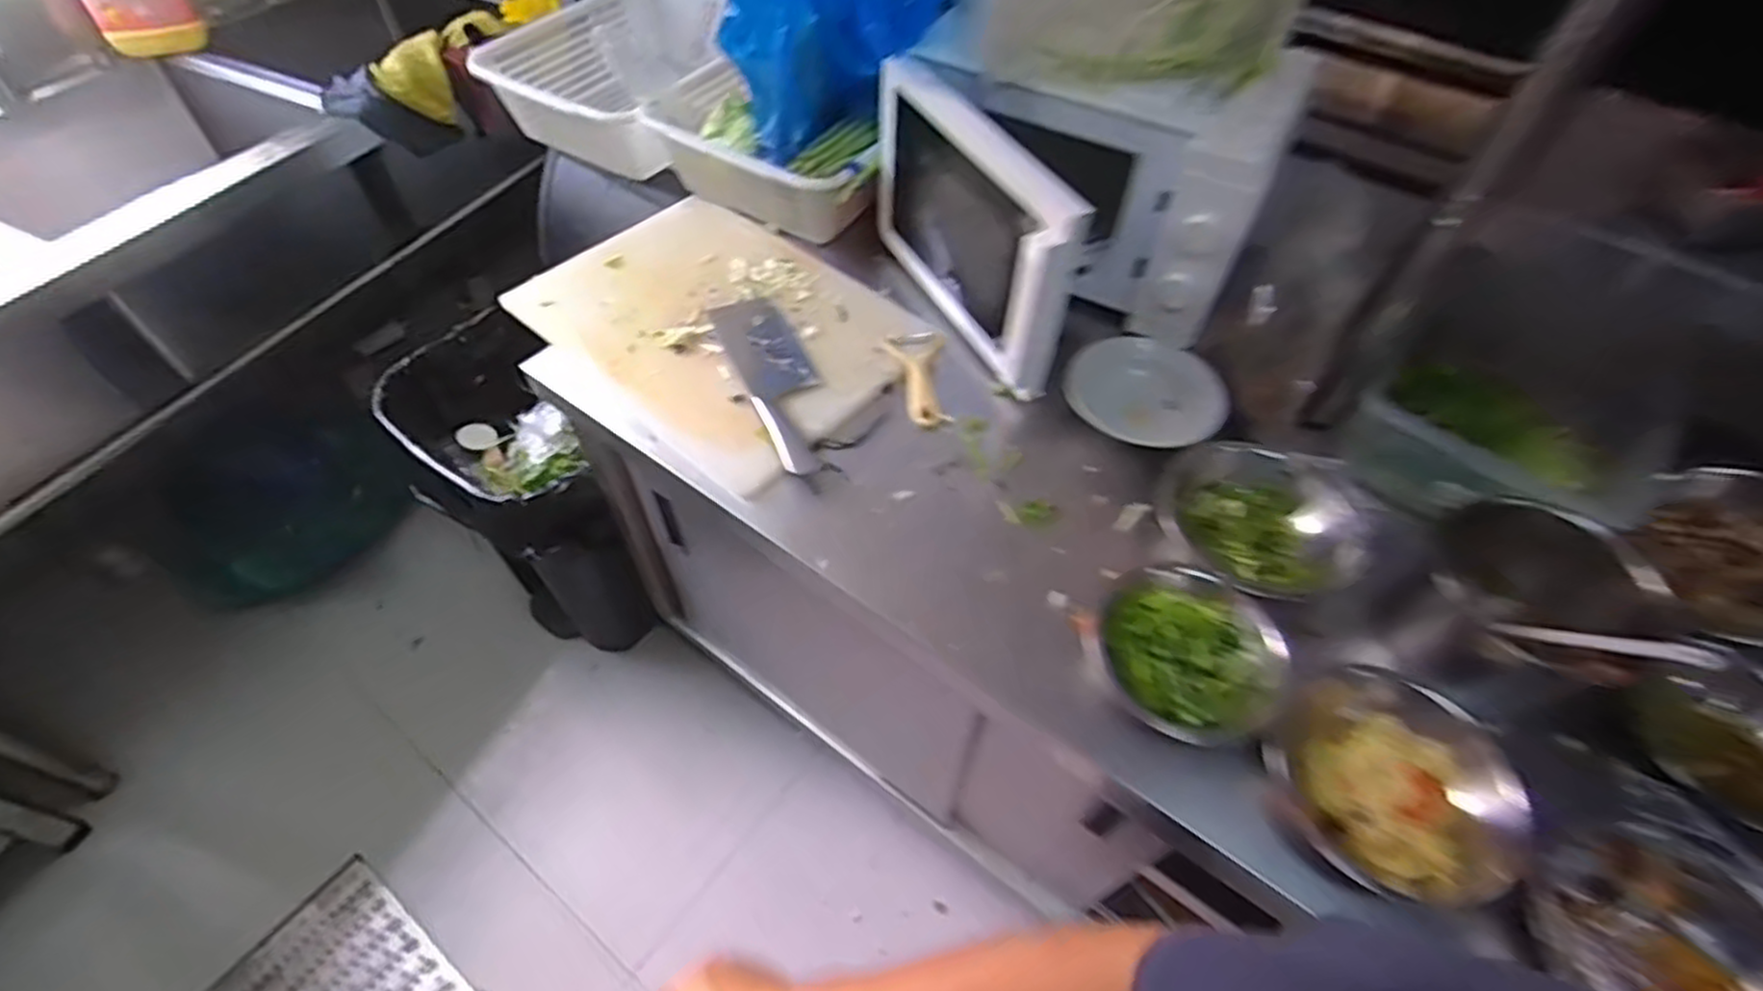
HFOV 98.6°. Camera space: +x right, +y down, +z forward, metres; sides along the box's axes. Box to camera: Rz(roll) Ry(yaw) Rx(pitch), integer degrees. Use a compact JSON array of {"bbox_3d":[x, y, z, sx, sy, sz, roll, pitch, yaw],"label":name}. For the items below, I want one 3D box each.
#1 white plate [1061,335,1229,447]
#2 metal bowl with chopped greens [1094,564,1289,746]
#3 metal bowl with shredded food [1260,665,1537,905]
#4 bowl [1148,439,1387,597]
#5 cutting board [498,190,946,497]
[{"bbox_3d":[0.286,-0.116,0.831,0.159,0.041,0.171,1,53,-2],"label":"white plate"},{"bbox_3d":[0.268,0.137,0.662,0.152,0.060,0.152,1,53,-2],"label":"metal bowl with chopped greens"},{"bbox_3d":[0.394,0.221,0.585,0.164,0.068,0.168,1,53,-2],"label":"metal bowl with shredded food"},{"bbox_3d":[0.374,0.027,0.743,0.195,0.060,0.171,18,54,11],"label":"bowl"},{"bbox_3d":[-0.204,-0.226,0.957,0.472,0.023,0.338,37,65,22],"label":"cutting board"}]

